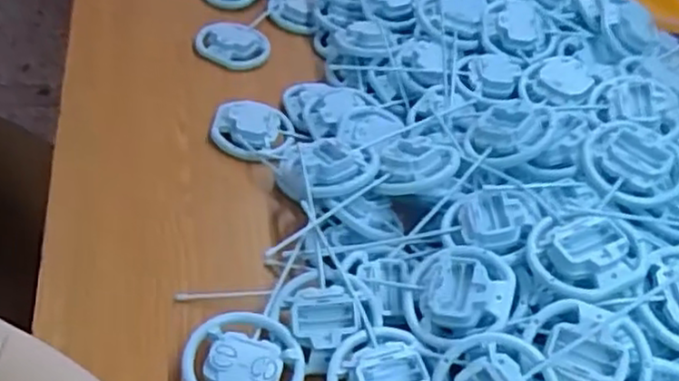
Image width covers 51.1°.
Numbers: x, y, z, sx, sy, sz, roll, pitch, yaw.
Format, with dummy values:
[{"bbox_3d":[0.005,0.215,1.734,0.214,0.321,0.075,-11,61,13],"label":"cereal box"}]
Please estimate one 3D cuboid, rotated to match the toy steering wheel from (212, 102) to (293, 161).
[{"bbox_3d":[-0.101,-0.074,0.847,0.096,0.024,0.085,11,42,-3],"label":"toy steering wheel"}]

